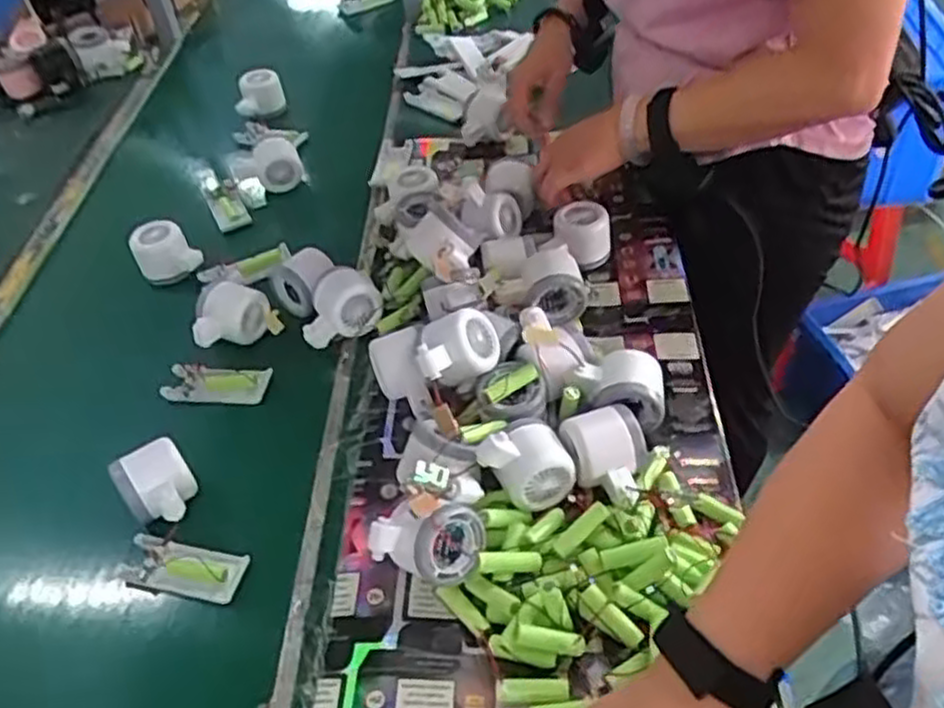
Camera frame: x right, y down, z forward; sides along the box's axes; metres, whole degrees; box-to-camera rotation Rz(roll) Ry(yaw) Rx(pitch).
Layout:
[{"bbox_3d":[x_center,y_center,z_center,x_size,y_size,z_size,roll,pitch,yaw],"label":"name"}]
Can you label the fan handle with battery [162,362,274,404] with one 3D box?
[{"bbox_3d":[-0.253,0.027,0.774,0.106,0.015,0.038,3,46,10],"label":"fan handle with battery"}]

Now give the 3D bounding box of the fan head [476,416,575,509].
[{"bbox_3d":[0.039,0.083,0.619,0.065,0.051,0.061,-17,46,-9],"label":"fan head"}]

